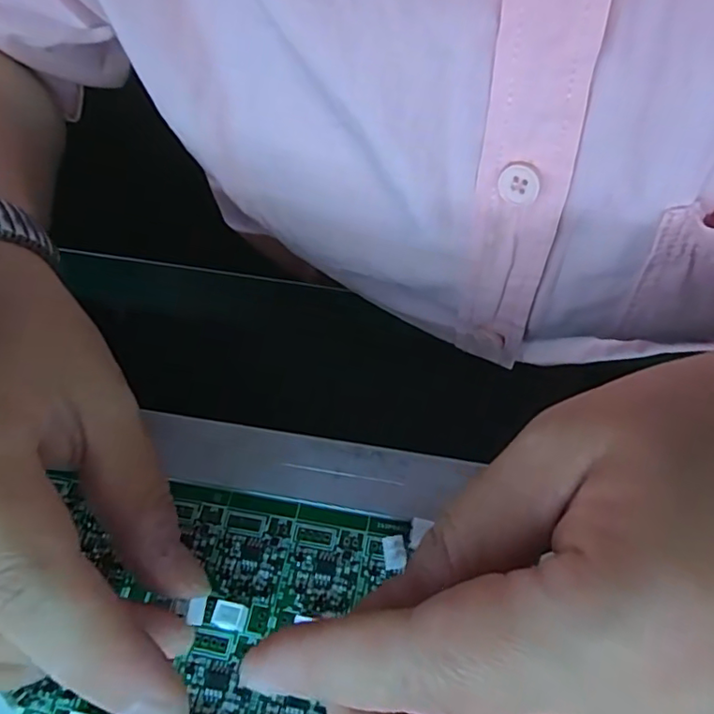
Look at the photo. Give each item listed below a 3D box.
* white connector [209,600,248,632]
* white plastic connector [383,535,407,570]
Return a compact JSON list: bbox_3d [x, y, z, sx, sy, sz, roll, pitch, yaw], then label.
[{"bbox_3d":[-0.035,0.072,0.155,0.009,0.006,0.007,9,60,8],"label":"white connector"},{"bbox_3d":[0.011,0.057,0.162,0.006,0.007,0.008,-5,59,0],"label":"white plastic connector"}]

